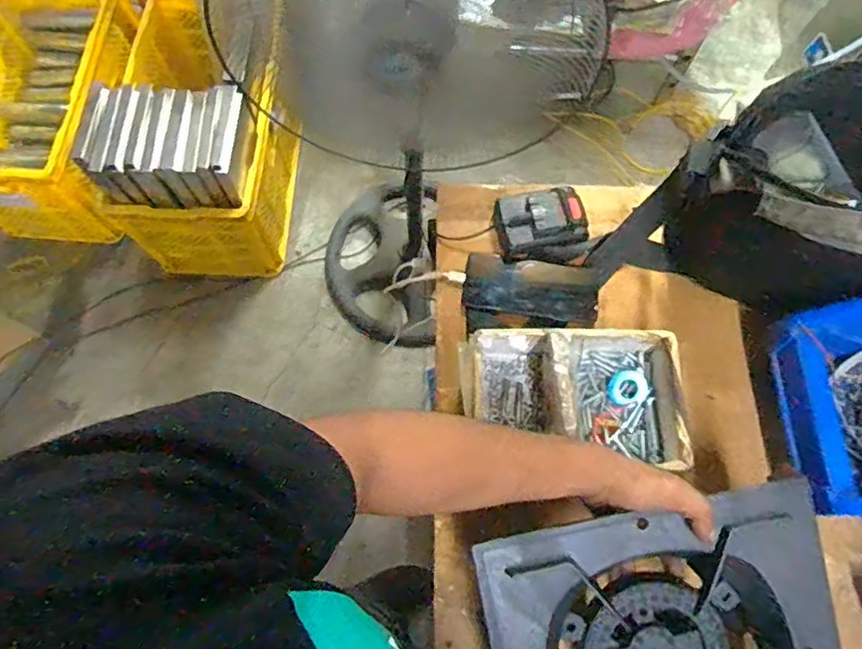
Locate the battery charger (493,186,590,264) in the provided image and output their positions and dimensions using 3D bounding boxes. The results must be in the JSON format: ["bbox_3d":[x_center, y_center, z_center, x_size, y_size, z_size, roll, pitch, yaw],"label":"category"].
[{"bbox_3d":[0.138,-0.121,0.739,0.110,0.061,0.084,-4,71,-2],"label":"battery charger"}]

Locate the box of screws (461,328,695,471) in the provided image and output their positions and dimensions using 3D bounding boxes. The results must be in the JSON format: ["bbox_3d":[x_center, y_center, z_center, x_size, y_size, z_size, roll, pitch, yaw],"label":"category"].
[{"bbox_3d":[0.152,0.069,0.643,0.236,0.093,0.137,10,71,3],"label":"box of screws"}]

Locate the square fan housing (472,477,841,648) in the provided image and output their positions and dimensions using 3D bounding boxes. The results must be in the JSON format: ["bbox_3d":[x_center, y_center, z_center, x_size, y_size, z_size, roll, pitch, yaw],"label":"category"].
[{"bbox_3d":[0.206,0.300,0.519,0.289,0.054,0.282,-12,91,-1],"label":"square fan housing"}]

